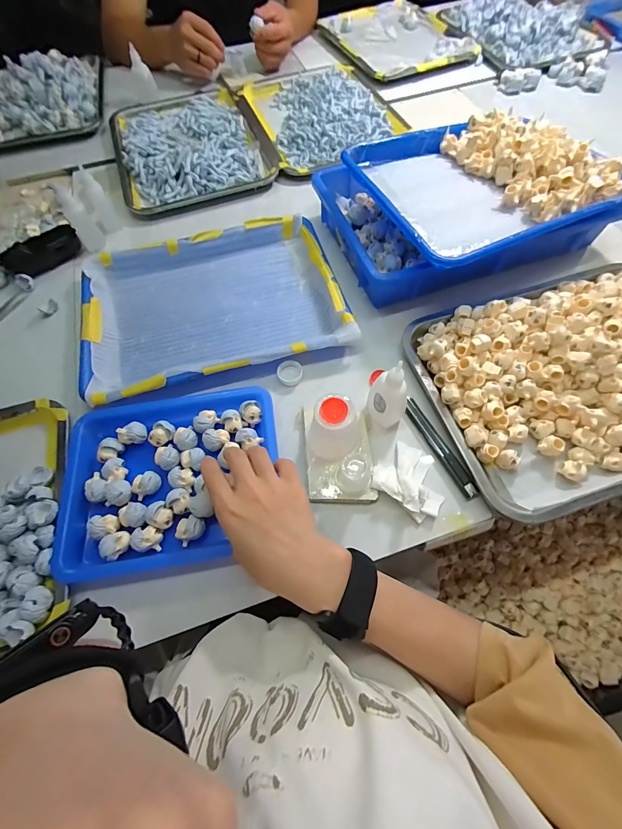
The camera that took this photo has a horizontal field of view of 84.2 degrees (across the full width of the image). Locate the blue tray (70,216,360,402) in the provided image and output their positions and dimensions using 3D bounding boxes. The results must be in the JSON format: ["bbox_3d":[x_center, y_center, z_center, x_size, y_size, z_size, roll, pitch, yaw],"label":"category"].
[{"bbox_3d":[-0.131,-0.154,0.465,0.326,0.036,0.250,-15,64,-4],"label":"blue tray"}]

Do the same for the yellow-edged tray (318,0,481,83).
[{"bbox_3d":[0.191,-0.862,0.796,0.249,0.031,0.338,-23,65,-8],"label":"yellow-edged tray"}]

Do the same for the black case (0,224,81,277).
[{"bbox_3d":[-0.400,-0.244,0.513,0.107,0.032,0.039,-42,69,-16],"label":"black case"}]

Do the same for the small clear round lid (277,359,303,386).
[{"bbox_3d":[-0.026,-0.051,0.419,0.029,0.012,0.030,-1,64,3],"label":"small clear round lid"}]

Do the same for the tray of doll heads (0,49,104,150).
[{"bbox_3d":[-0.569,-0.672,0.709,0.256,0.042,0.338,-14,64,-3],"label":"tray of doll heads"}]

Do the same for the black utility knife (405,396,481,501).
[{"bbox_3d":[0.139,0.033,0.372,0.016,0.007,0.123,-24,65,-8],"label":"black utility knife"}]

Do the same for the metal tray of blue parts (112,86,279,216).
[{"bbox_3d":[-0.228,-0.516,0.637,0.263,0.035,0.363,-19,65,-6],"label":"metal tray of blue parts"}]

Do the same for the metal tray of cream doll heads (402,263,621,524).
[{"bbox_3d":[0.303,-0.054,0.384,0.338,0.054,0.263,-18,64,-5],"label":"metal tray of cream doll heads"}]

